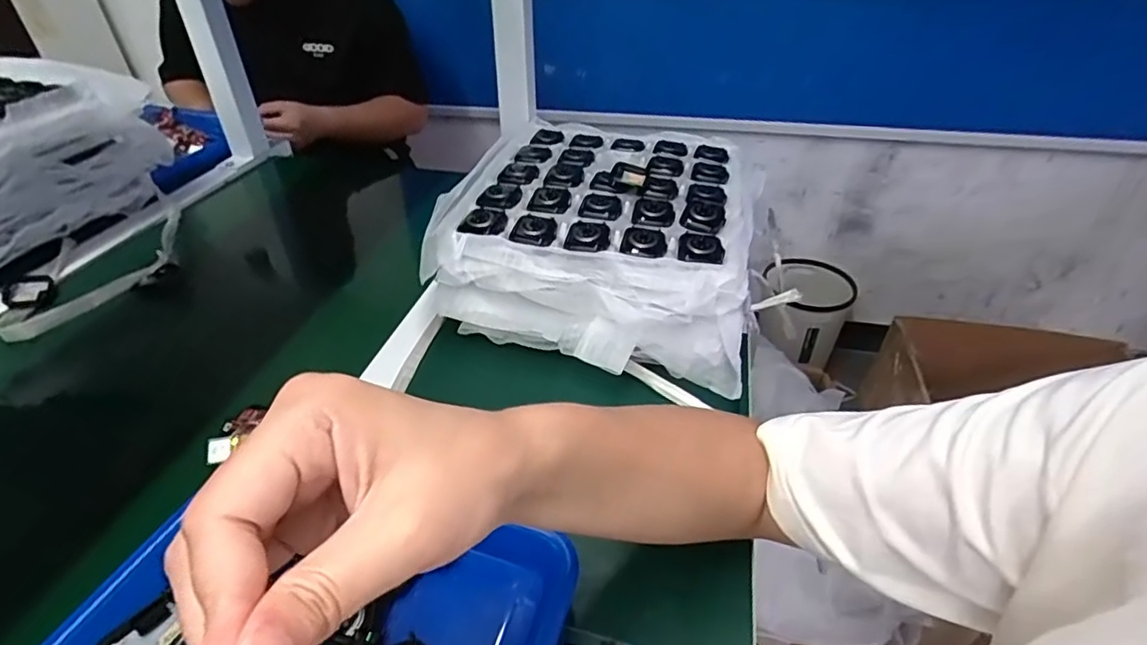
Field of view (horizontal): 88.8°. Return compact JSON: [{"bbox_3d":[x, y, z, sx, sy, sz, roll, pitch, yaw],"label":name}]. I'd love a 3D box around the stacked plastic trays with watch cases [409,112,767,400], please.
[{"bbox_3d":[0.029,-0.094,0.581,0.287,0.092,0.289,9,39,12],"label":"stacked plastic trays with watch cases"}]

